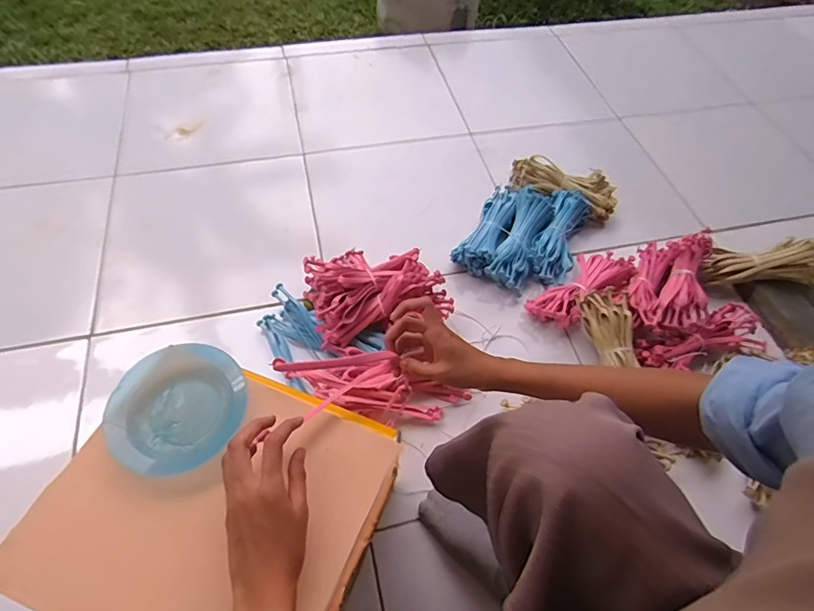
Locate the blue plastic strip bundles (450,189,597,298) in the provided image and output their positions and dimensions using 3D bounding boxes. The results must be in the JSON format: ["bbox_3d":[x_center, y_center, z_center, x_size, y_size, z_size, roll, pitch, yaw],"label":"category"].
[{"bbox_3d":[0.231,-0.137,0.912,0.195,0.095,0.256,28,59,14],"label":"blue plastic strip bundles"}]

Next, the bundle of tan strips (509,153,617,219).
[{"bbox_3d":[0.326,-0.252,0.982,0.224,0.061,0.087,19,58,9],"label":"bundle of tan strips"}]

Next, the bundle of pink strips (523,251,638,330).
[{"bbox_3d":[0.312,-0.035,0.846,0.208,0.049,0.098,-34,64,-23],"label":"bundle of pink strips"}]

